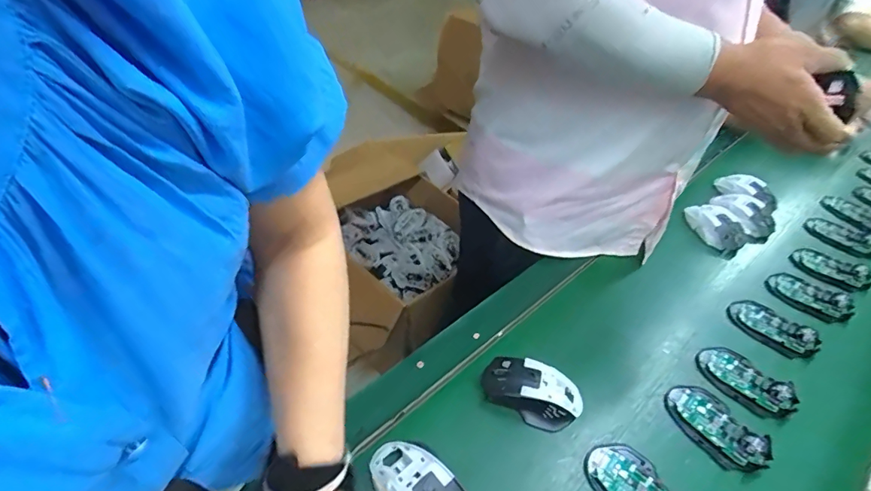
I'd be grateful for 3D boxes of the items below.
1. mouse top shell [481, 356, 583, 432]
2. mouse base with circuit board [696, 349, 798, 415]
[{"bbox_3d":[0.113,0.167,0.549,0.113,0.032,0.062,25,45,13],"label":"mouse top shell"},{"bbox_3d":[0.401,0.172,0.609,0.060,0.020,0.113,-29,57,-35],"label":"mouse base with circuit board"}]

